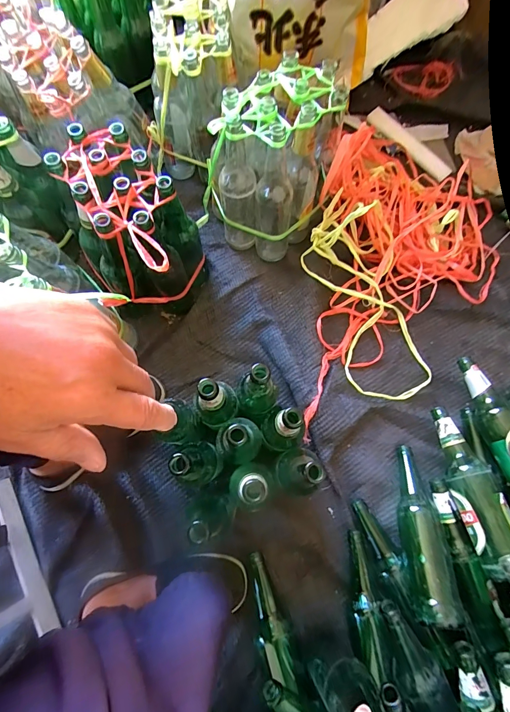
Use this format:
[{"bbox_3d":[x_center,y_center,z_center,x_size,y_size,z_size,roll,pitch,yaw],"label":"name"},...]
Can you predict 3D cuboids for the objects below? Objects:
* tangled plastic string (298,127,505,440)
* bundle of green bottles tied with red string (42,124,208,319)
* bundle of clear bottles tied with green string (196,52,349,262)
[{"bbox_3d":[0.296,-0.177,0.683,0.394,0.146,0.711,16,73,4],"label":"tangled plastic string"},{"bbox_3d":[-0.203,-0.203,0.634,0.189,0.256,0.278,-27,75,-9],"label":"bundle of green bottles tied with red string"},{"bbox_3d":[0.031,-0.367,0.666,0.203,0.236,0.243,30,74,8],"label":"bundle of clear bottles tied with green string"}]

